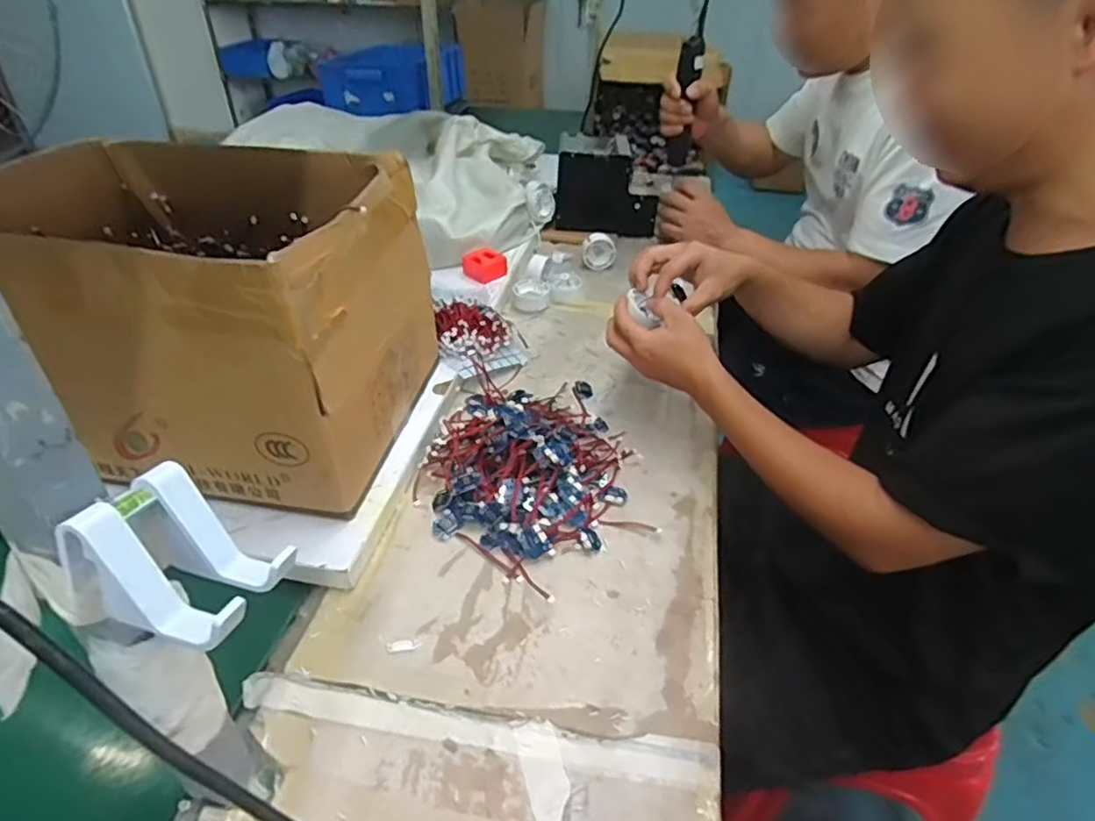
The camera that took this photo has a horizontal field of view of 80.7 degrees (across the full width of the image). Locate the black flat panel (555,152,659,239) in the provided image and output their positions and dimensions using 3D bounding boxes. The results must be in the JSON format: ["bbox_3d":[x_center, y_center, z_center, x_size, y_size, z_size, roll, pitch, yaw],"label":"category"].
[{"bbox_3d":[0.105,-0.375,1.125,0.171,0.133,0.018,4,28,-2],"label":"black flat panel"}]

